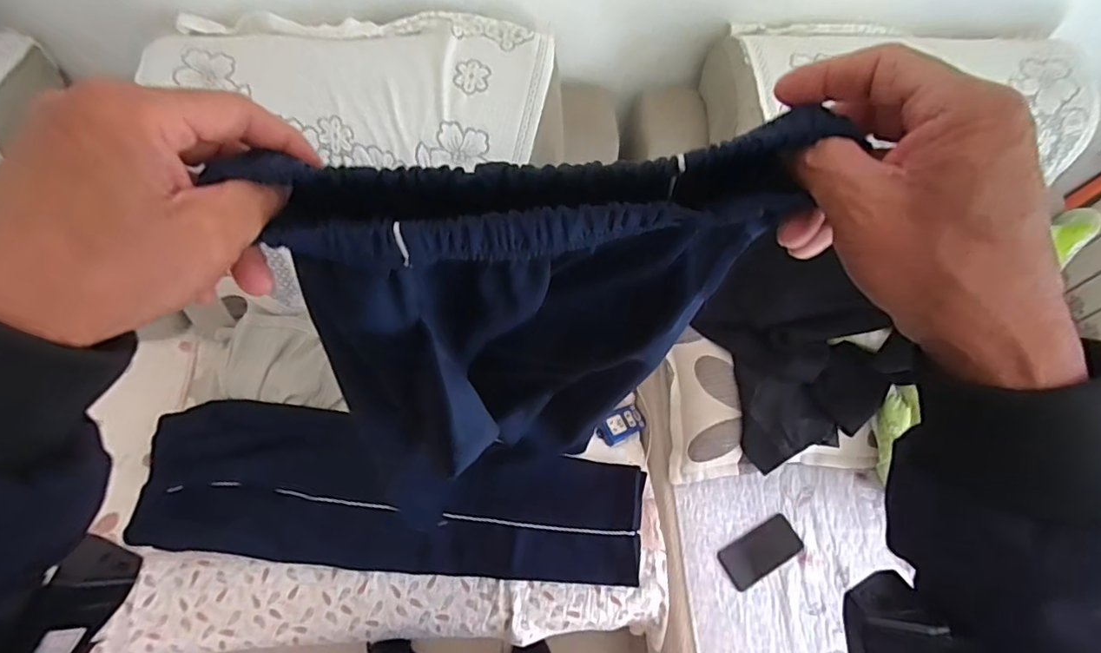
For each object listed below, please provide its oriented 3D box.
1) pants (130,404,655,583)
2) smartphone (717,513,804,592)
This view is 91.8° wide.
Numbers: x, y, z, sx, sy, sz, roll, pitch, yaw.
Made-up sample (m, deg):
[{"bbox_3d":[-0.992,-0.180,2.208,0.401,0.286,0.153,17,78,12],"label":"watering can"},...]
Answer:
[{"bbox_3d":[-0.275,0.302,0.956,0.875,0.064,0.256,5,76,-1],"label":"pants"},{"bbox_3d":[0.383,0.409,0.974,0.157,0.004,0.071,-25,67,-15],"label":"smartphone"}]

